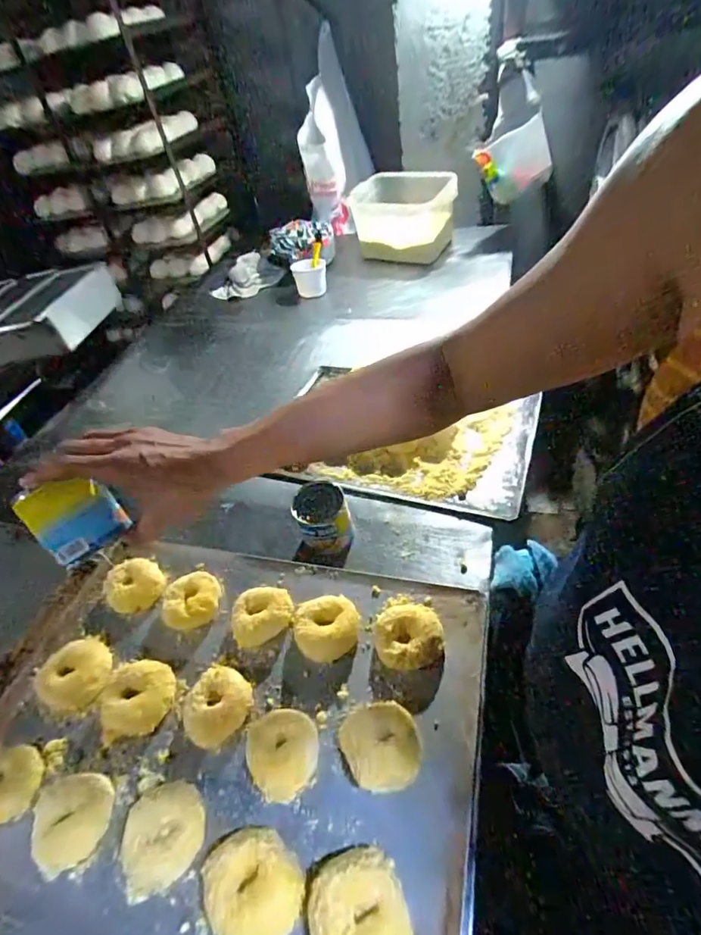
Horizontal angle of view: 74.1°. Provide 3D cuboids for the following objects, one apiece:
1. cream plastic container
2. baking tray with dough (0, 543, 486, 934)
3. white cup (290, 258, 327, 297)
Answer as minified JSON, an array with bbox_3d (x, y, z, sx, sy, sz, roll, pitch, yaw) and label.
[{"bbox_3d":[0.155,-0.706,1.338,0.286,0.203,0.191,-1,46,10],"label":"cream plastic container"},{"bbox_3d":[-0.137,0.223,0.429,0.485,0.064,0.365,5,47,16],"label":"baking tray with dough"},{"bbox_3d":[-0.111,-0.526,1.288,0.097,0.081,0.095,-15,45,-4],"label":"white cup"}]

